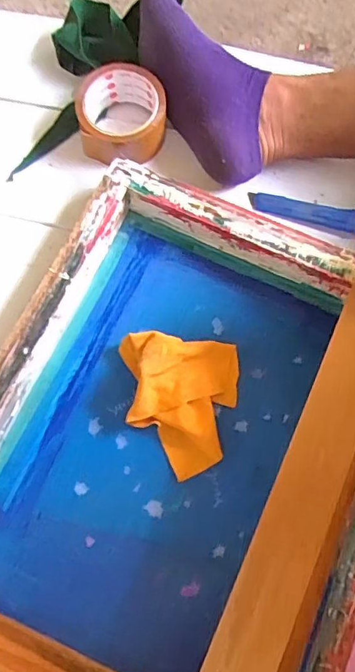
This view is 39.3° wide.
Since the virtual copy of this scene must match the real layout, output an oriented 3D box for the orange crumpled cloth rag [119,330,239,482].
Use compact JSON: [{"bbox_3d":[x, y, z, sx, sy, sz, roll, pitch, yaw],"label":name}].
[{"bbox_3d":[0.002,0.063,0.466,0.113,0.040,0.129,3,72,-1],"label":"orange crumpled cloth rag"}]

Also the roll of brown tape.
[{"bbox_3d":[-0.062,-0.240,0.547,0.099,0.053,0.092,1,72,-2],"label":"roll of brown tape"}]

